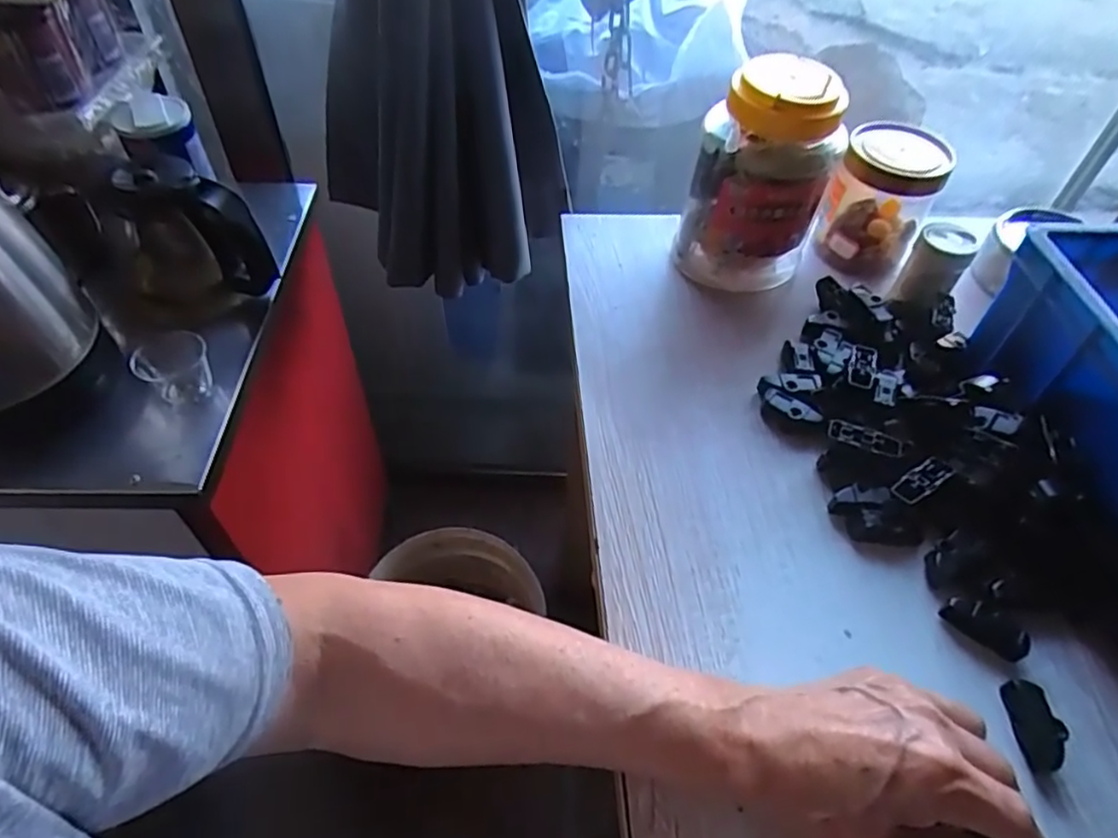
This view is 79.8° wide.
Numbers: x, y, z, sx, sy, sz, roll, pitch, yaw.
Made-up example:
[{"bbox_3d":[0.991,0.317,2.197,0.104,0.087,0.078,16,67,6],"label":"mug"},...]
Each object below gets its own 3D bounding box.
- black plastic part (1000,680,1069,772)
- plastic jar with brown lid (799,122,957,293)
[{"bbox_3d":[0.262,0.169,0.369,0.017,0.021,0.045,0,52,-3],"label":"black plastic part"},{"bbox_3d":[0.288,-0.195,0.607,0.086,0.123,0.095,22,54,14],"label":"plastic jar with brown lid"}]

